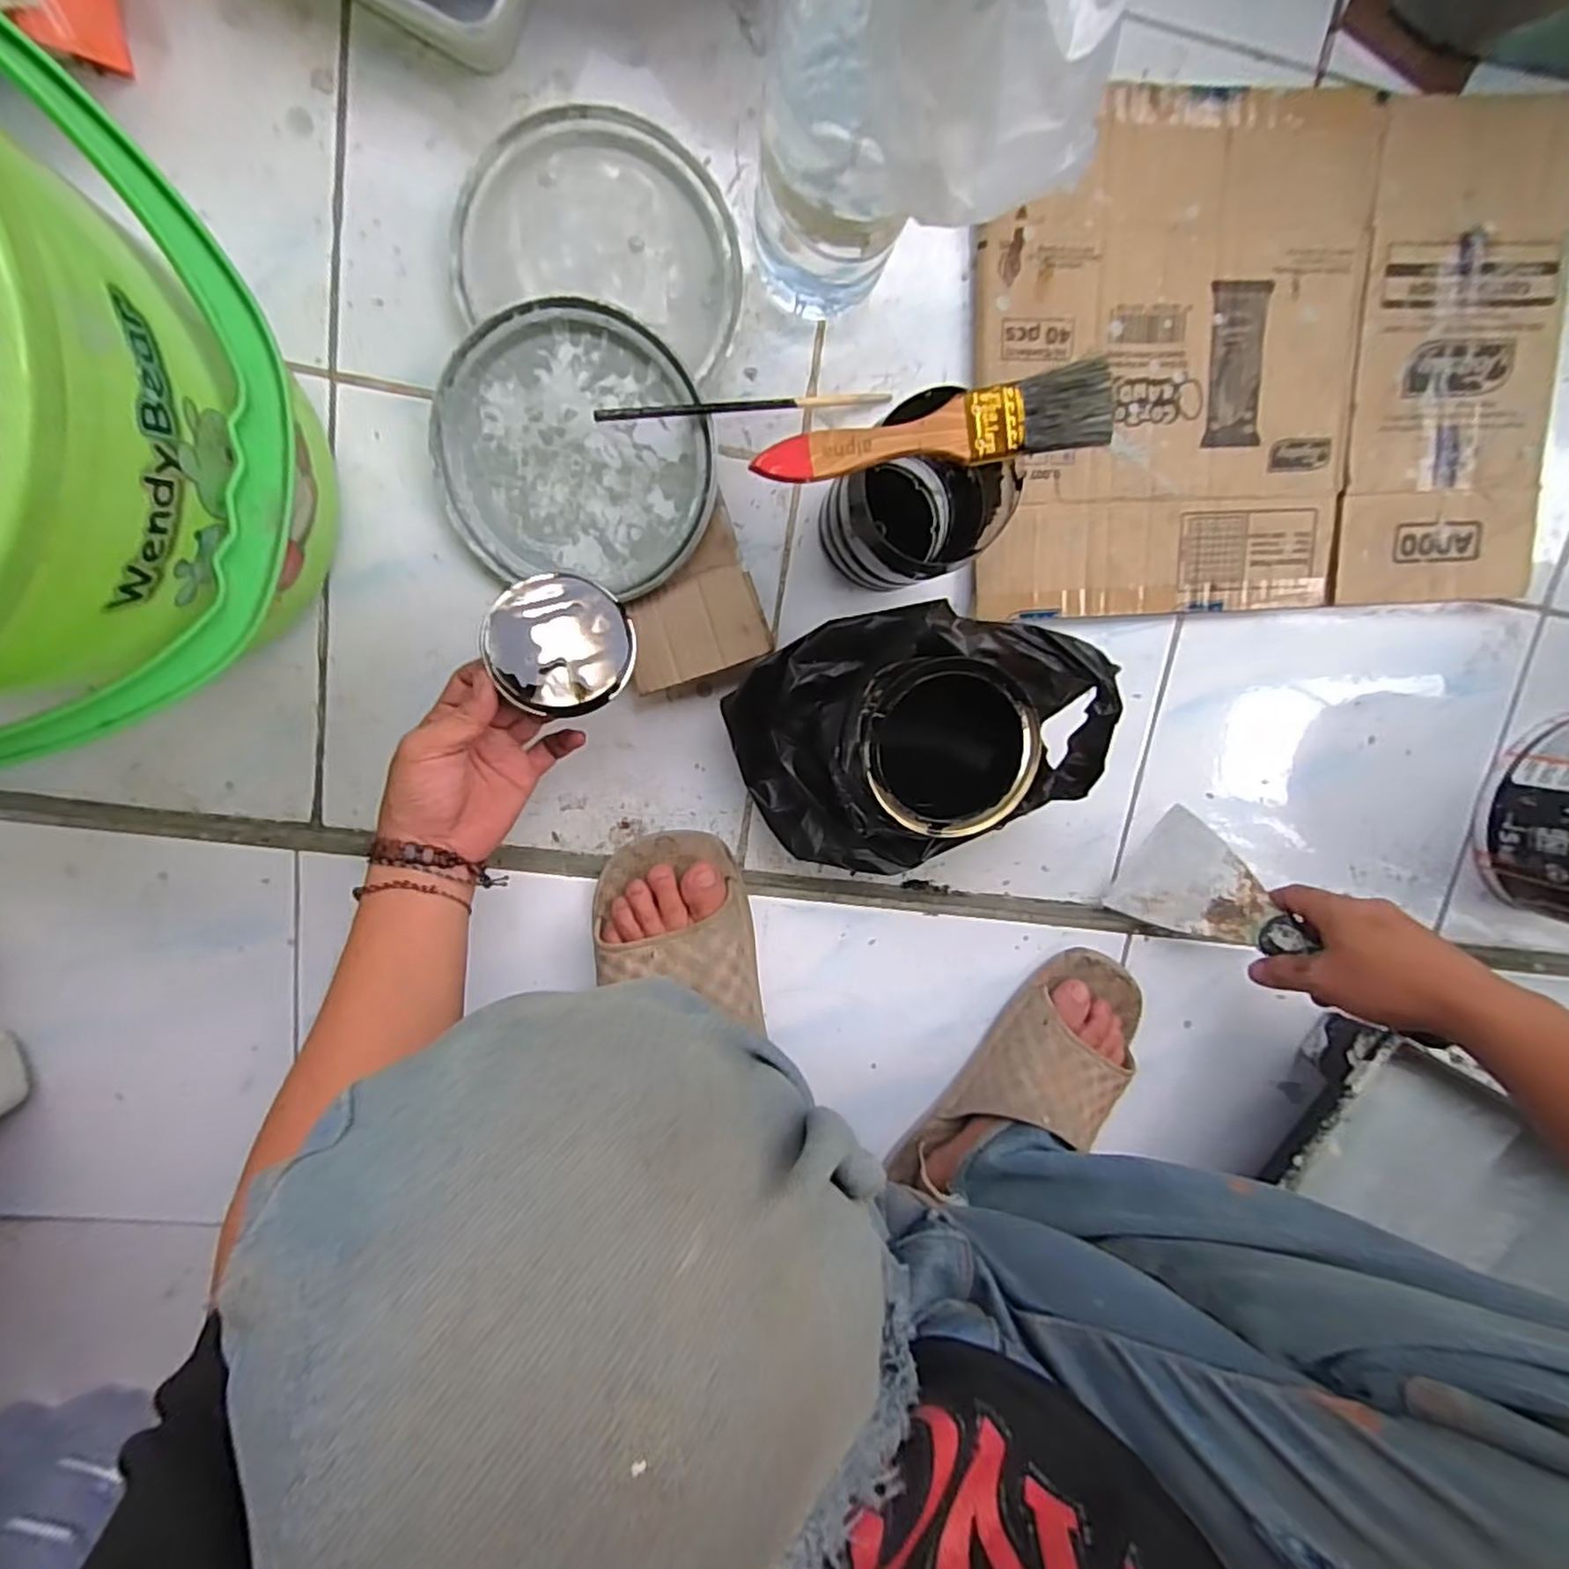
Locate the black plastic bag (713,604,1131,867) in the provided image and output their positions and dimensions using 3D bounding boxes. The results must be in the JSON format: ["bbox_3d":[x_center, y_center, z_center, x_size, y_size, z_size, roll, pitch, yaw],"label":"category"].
[{"bbox_3d":[0.085,-0.034,0.451,0.222,0.127,0.164,-24,99,-1],"label":"black plastic bag"}]

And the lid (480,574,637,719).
[{"bbox_3d":[-0.132,-0.082,0.409,0.083,0.007,0.080,1,83,-12],"label":"lid"}]

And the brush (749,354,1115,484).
[{"bbox_3d":[0.071,-0.165,0.325,0.168,0.010,0.034,-11,104,-3],"label":"brush"}]

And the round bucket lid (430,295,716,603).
[{"bbox_3d":[-0.133,-0.212,0.446,0.171,0.030,0.159,-1,98,-5],"label":"round bucket lid"}]

